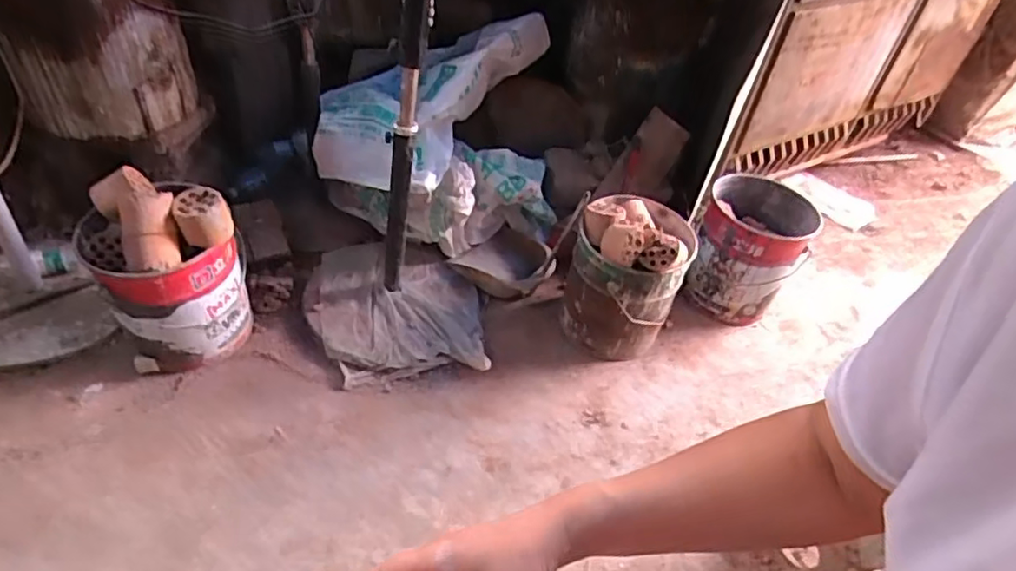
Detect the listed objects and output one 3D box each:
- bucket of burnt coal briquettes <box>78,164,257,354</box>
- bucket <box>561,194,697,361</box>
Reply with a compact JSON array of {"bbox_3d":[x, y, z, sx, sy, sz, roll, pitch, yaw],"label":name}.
[{"bbox_3d":[-0.748,-0.027,1.391,0.258,0.396,0.260,4,44,-4],"label":"bucket of burnt coal briquettes"},{"bbox_3d":[0.308,-0.030,1.632,0.277,0.378,0.327,16,44,10],"label":"bucket"}]

